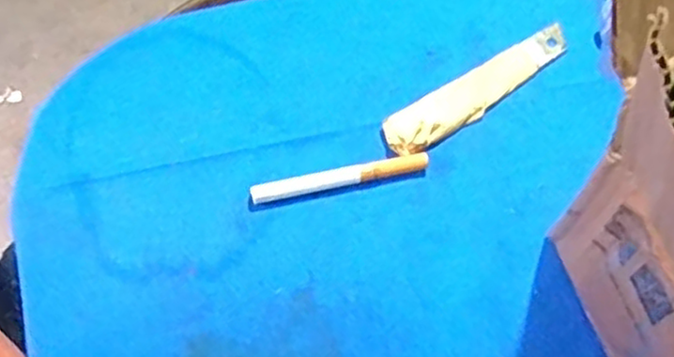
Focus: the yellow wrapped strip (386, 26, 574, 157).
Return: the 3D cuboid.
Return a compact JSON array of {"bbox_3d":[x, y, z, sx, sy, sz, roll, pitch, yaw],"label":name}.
[{"bbox_3d":[0.072,-0.046,0.356,0.114,0.005,0.024,-32,69,-16],"label":"yellow wrapped strip"}]

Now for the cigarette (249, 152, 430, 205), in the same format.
[{"bbox_3d":[0.002,0.000,0.331,0.085,0.007,0.008,-11,65,-7],"label":"cigarette"}]

